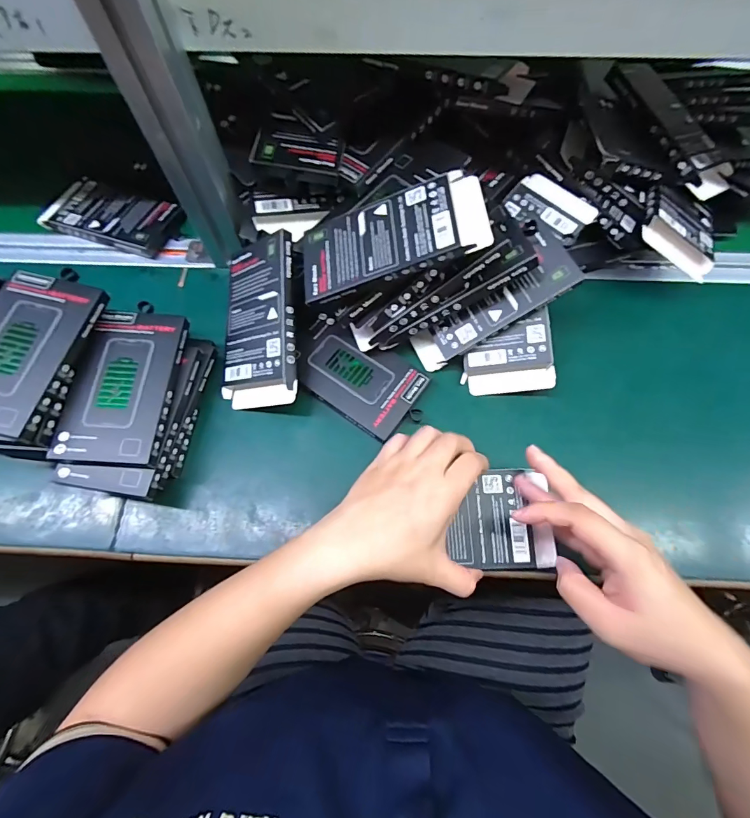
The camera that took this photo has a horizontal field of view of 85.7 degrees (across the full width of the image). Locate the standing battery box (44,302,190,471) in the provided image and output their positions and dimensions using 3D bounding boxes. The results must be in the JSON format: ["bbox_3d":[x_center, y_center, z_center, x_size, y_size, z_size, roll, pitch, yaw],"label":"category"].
[{"bbox_3d":[-0.206,-0.024,0.333,0.075,0.021,0.137,5,67,2],"label":"standing battery box"}]

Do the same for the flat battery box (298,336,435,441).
[{"bbox_3d":[-0.012,-0.031,0.381,0.117,0.009,0.080,34,71,14],"label":"flat battery box"}]

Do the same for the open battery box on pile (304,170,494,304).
[{"bbox_3d":[0.012,-0.141,0.330,0.154,0.013,0.076,-13,66,17],"label":"open battery box on pile"}]

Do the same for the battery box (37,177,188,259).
[{"bbox_3d":[-0.299,-0.219,0.463,0.152,0.015,0.076,20,69,8],"label":"battery box"}]

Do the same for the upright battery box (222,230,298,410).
[{"bbox_3d":[-0.106,-0.077,0.372,0.081,0.018,0.148,-6,84,28],"label":"upright battery box"}]

